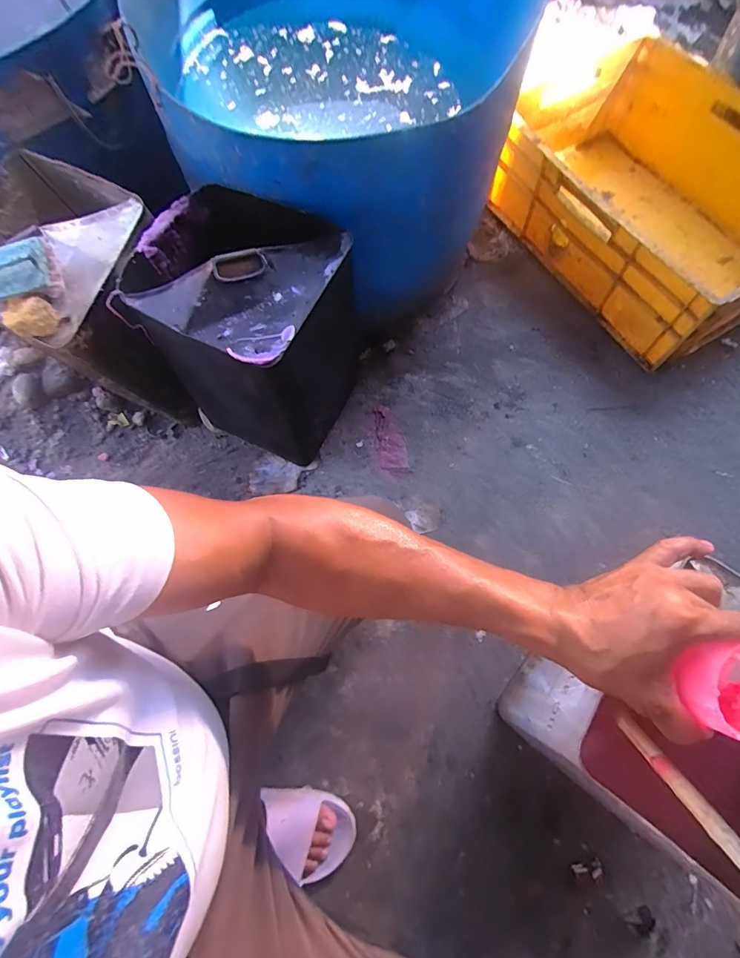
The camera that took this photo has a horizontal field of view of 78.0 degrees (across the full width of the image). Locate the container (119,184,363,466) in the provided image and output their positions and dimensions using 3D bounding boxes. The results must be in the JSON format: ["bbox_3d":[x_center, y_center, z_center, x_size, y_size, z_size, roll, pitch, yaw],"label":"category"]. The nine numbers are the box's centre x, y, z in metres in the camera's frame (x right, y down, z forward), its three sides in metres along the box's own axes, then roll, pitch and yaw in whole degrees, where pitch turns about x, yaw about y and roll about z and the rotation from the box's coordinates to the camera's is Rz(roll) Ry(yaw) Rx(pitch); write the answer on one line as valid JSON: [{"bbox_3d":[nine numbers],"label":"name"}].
[{"bbox_3d":[-0.177,-0.225,0.743,0.269,0.369,0.250,26,77,4],"label":"container"}]

